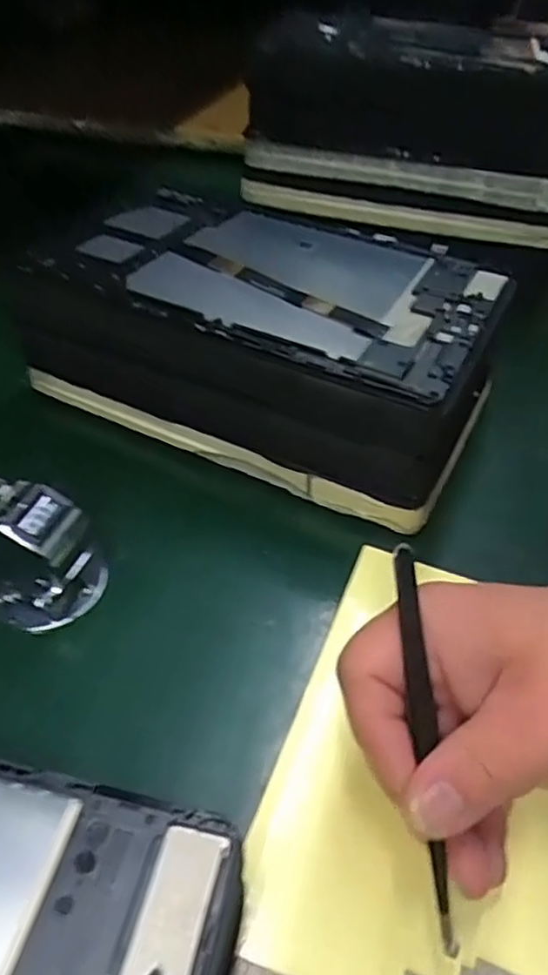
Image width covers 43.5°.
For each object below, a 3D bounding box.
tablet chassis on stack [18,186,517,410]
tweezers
[{"bbox_3d":[0.004,-0.125,0.390,0.242,0.010,0.167,21,44,18],"label":"tablet chassis on stack"},{"bbox_3d":[0.048,0.080,0.219,0.008,0.007,0.123,-3,77,-4],"label":"tweezers"}]

